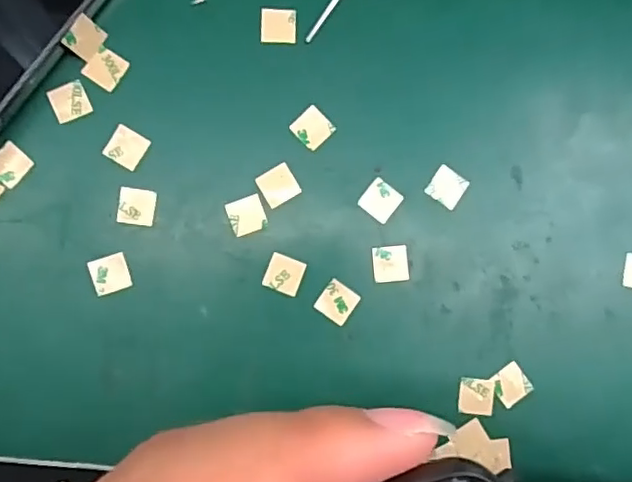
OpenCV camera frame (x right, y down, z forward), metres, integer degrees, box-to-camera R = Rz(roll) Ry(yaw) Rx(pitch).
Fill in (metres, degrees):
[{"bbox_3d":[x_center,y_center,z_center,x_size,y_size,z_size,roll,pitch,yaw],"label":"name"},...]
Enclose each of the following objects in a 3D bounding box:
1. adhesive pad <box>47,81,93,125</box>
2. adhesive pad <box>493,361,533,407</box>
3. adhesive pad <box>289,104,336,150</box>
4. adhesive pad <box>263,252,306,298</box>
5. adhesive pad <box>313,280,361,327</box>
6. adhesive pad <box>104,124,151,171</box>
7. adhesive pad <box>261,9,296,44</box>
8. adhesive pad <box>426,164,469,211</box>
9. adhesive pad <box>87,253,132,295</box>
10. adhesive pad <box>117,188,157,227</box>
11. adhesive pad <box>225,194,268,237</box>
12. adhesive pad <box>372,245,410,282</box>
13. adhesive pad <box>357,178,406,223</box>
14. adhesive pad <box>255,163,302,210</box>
[{"bbox_3d":[-0.106,-0.060,0.256,0.015,0.004,0.015,-26,98,-13],"label":"adhesive pad"},{"bbox_3d":[0.087,0.063,0.261,0.016,0.004,0.015,-36,89,-6],"label":"adhesive pad"},{"bbox_3d":[-0.001,-0.050,0.262,0.015,0.004,0.016,44,84,0],"label":"adhesive pad"},{"bbox_3d":[-0.014,0.015,0.257,0.015,0.004,0.016,21,85,-3],"label":"adhesive pad"},{"bbox_3d":[0.010,0.027,0.258,0.015,0.004,0.015,36,85,-1],"label":"adhesive pad"},{"bbox_3d":[-0.082,-0.041,0.256,0.016,0.004,0.015,29,85,-2],"label":"adhesive pad"},{"bbox_3d":[-0.017,-0.096,0.266,0.015,0.004,0.015,1,87,-3],"label":"adhesive pad"},{"bbox_3d":[0.059,-0.024,0.265,0.015,0.004,0.015,35,85,-1],"label":"adhesive pad"},{"bbox_3d":[-0.087,0.014,0.252,0.015,0.004,0.016,-17,88,-5],"label":"adhesive pad"},{"bbox_3d":[-0.077,-0.015,0.255,0.015,0.004,0.016,5,86,-4],"label":"adhesive pad"},{"bbox_3d":[-0.030,-0.011,0.257,0.015,0.004,0.015,-19,88,-5],"label":"adhesive pad"},{"bbox_3d":[0.033,0.010,0.261,0.016,0.004,0.016,-5,87,-5],"label":"adhesive pad"},{"bbox_3d":[0.029,-0.018,0.262,0.016,0.004,0.016,39,84,-1],"label":"adhesive pad"},{"bbox_3d":[-0.016,-0.025,0.259,0.016,0.004,0.015,-31,89,-6],"label":"adhesive pad"}]

